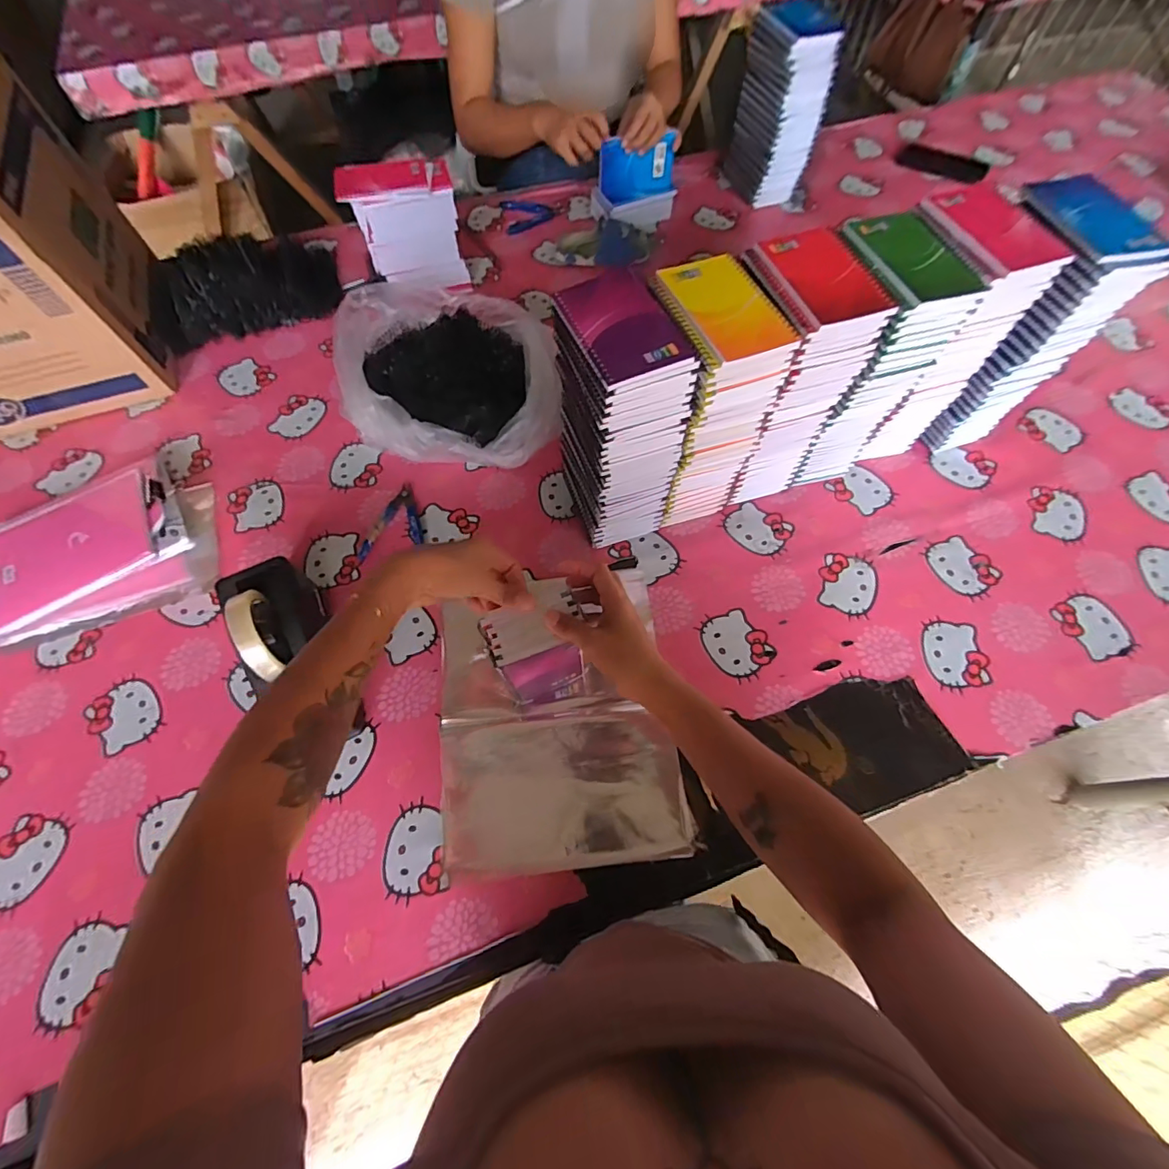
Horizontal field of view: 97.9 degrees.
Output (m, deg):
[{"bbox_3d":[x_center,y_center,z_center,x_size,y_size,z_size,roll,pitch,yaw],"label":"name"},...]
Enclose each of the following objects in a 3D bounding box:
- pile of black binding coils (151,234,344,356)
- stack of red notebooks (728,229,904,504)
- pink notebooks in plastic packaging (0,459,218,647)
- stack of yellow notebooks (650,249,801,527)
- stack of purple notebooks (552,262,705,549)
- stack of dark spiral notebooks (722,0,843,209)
[{"bbox_3d":[-0.555,-0.495,0.830,0.283,0.084,0.170,-22,66,-10],"label":"pile of black binding coils"},{"bbox_3d":[0.228,-0.229,0.599,0.100,0.271,0.128,-11,64,-5],"label":"stack of red notebooks"},{"bbox_3d":[-0.632,-0.054,0.649,0.282,0.039,0.217,-20,65,-9],"label":"pink notebooks in plastic packaging"},{"bbox_3d":[0.129,-0.192,0.581,0.101,0.273,0.122,-21,66,-9],"label":"stack of yellow notebooks"},{"bbox_3d":[0.037,-0.171,0.574,0.097,0.287,0.131,-19,65,-8],"label":"stack of purple notebooks"},{"bbox_3d":[0.345,-0.839,0.909,0.105,0.240,0.147,-16,65,-7],"label":"stack of dark spiral notebooks"}]

